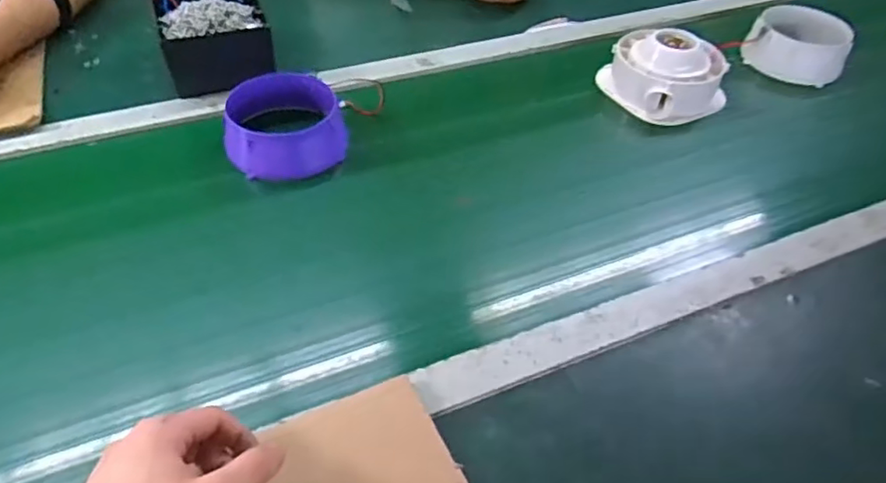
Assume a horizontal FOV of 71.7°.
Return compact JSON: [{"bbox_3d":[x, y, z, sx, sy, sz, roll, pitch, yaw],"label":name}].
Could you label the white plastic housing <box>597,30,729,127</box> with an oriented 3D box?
[{"bbox_3d":[0.269,-0.206,0.741,0.113,0.073,0.129,-19,48,-17],"label":"white plastic housing"}]

